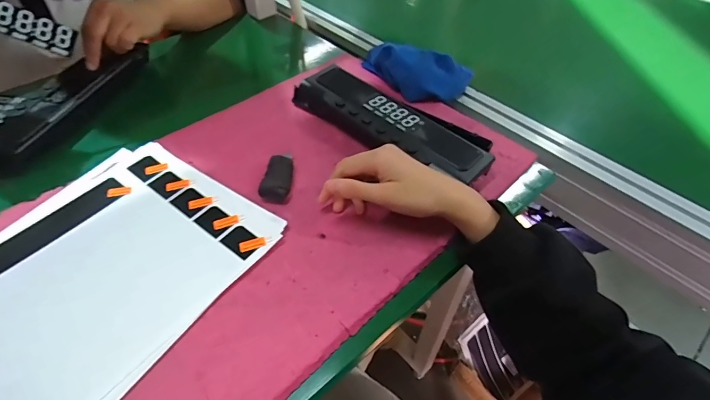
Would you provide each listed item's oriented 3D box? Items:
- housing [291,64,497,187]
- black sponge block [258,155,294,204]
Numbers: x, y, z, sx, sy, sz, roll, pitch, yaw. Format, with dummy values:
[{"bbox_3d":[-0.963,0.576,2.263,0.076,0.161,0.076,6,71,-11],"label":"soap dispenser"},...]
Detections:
[{"bbox_3d":[0.036,-0.094,0.451,0.256,0.039,0.074,30,55,24],"label":"housing"},{"bbox_3d":[-0.080,-0.022,0.403,0.028,0.015,0.056,5,48,4],"label":"black sponge block"}]

